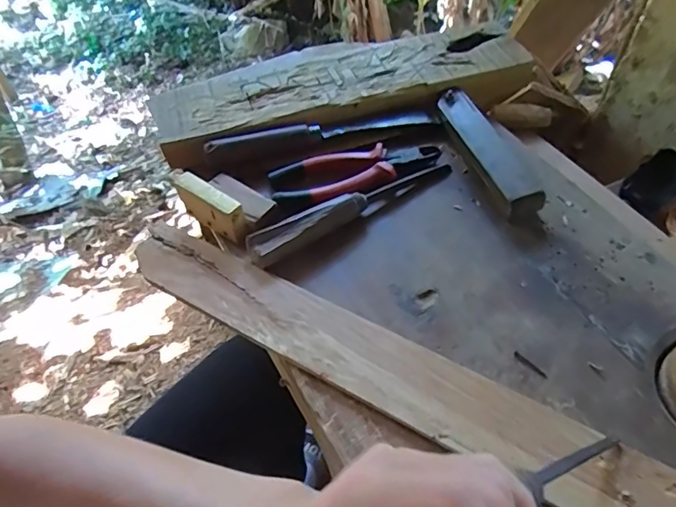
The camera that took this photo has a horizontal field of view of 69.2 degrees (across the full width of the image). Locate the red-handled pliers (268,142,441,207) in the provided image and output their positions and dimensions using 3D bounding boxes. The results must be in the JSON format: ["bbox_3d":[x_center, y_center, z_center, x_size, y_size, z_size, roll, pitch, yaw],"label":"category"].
[{"bbox_3d":[0.021,-0.093,0.526,0.184,0.017,0.074,-21,55,-12],"label":"red-handled pliers"}]

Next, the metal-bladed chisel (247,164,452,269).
[{"bbox_3d":[0.017,-0.050,0.496,0.234,0.028,0.027,-29,58,-17],"label":"metal-bladed chisel"}]

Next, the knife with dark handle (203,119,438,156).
[{"bbox_3d":[-0.016,-0.137,0.555,0.259,0.024,0.022,-12,54,-6],"label":"knife with dark handle"}]

